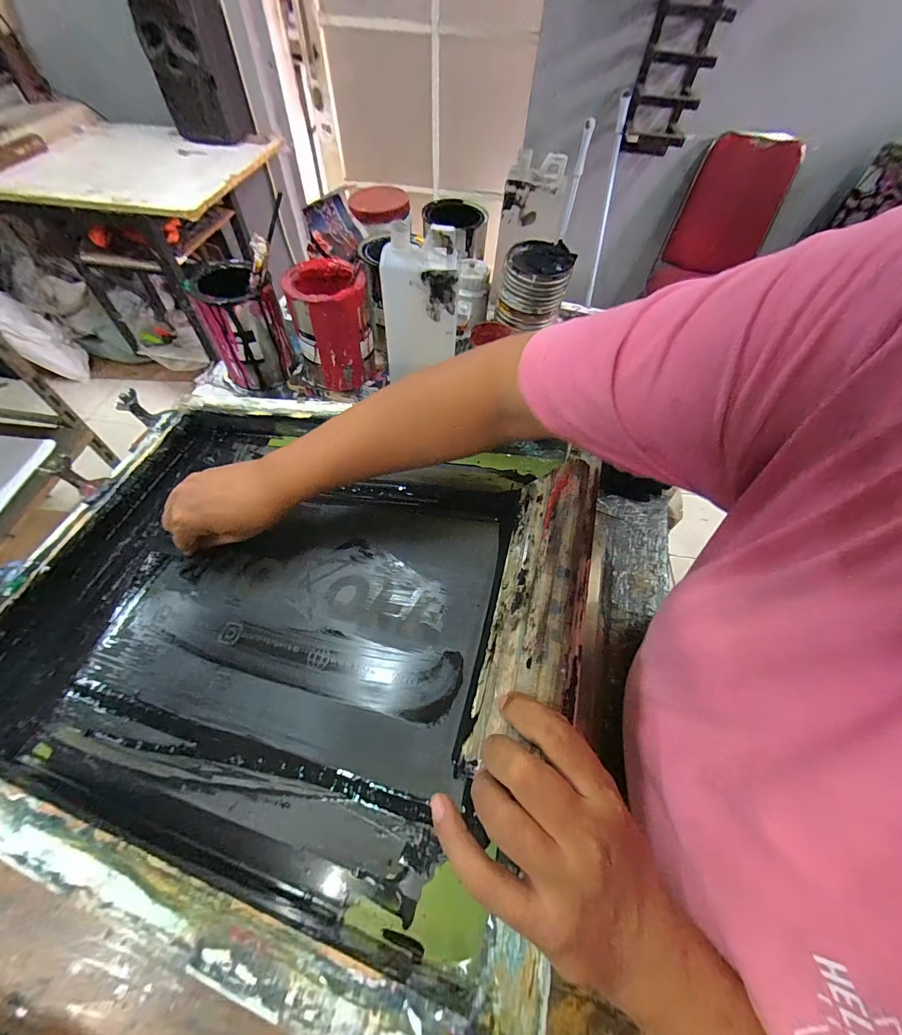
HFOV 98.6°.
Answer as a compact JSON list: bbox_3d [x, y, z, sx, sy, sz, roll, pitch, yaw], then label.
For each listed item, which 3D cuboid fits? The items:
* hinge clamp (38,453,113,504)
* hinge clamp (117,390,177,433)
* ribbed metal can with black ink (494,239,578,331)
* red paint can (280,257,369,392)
[{"bbox_3d":[-0.433,-0.046,0.453,0.059,0.018,0.035,39,59,-18],"label":"hinge clamp"},{"bbox_3d":[-0.399,-0.138,0.511,0.061,0.026,0.036,30,56,-20],"label":"hinge clamp"},{"bbox_3d":[0.134,-0.377,0.621,0.105,0.086,0.096,11,58,5],"label":"ribbed metal can with black ink"},{"bbox_3d":[-0.174,-0.280,0.573,0.103,0.139,0.101,-5,58,-5],"label":"red paint can"}]

